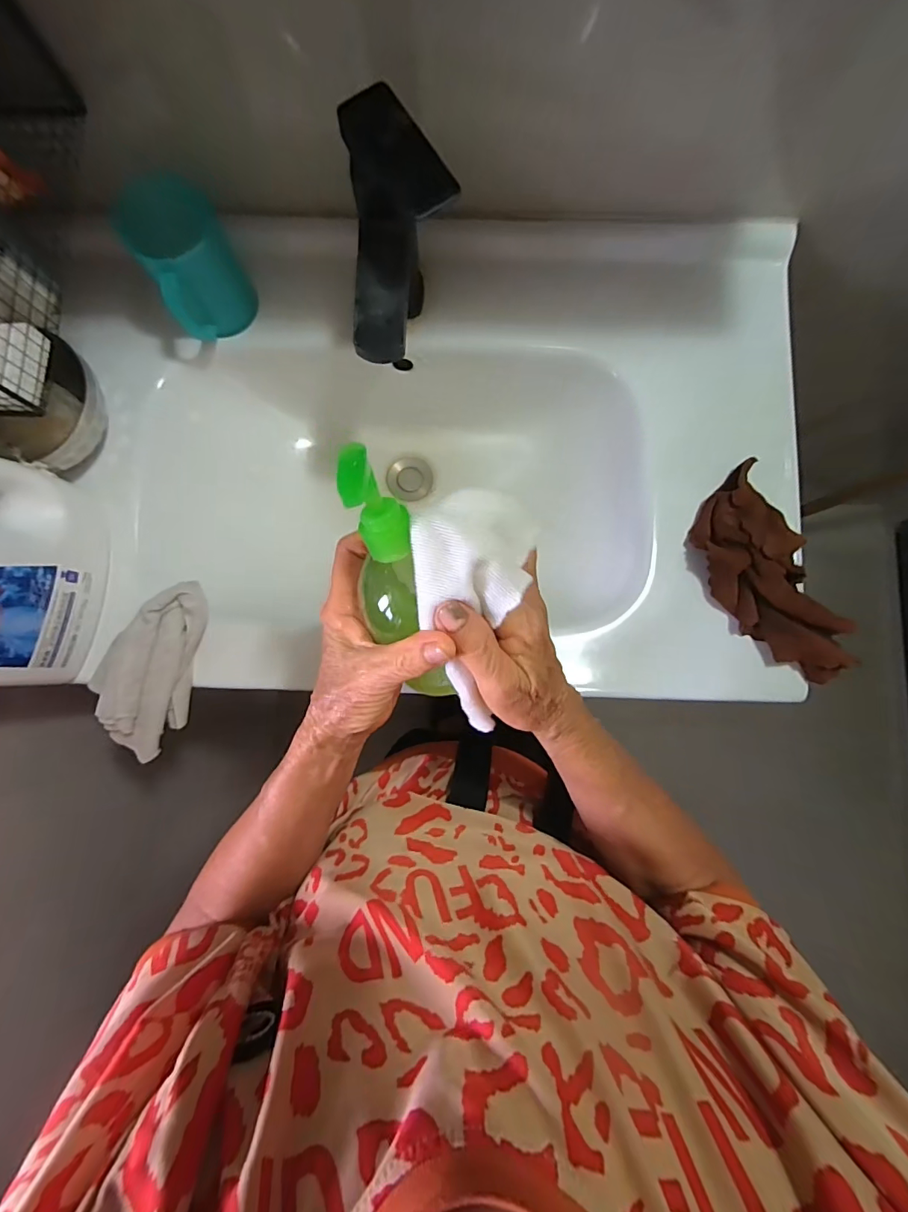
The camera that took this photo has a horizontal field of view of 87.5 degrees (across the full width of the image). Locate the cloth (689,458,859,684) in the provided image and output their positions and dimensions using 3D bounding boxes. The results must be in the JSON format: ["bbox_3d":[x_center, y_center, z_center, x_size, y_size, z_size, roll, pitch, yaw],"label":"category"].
[{"bbox_3d":[0.285,-0.027,0.431,0.078,0.040,0.199,-24,84,-2],"label":"cloth"}]

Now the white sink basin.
[{"bbox_3d":[-0.015,-0.139,0.527,0.691,0.145,0.455,1,83,1],"label":"white sink basin"}]

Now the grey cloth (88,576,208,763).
[{"bbox_3d":[-0.272,0.057,0.423,0.072,0.026,0.157,12,93,-27],"label":"grey cloth"}]

